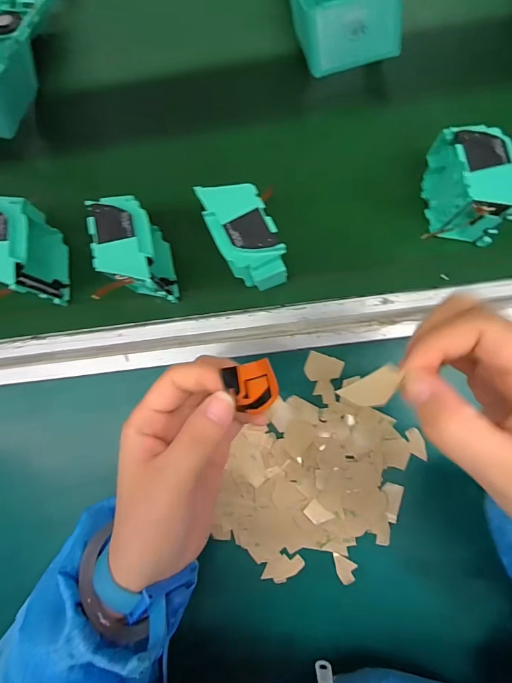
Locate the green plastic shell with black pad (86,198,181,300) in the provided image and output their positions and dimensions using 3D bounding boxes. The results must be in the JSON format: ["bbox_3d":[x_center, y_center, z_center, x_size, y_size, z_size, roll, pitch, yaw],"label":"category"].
[{"bbox_3d":[-0.097,-0.070,0.322,0.042,0.071,0.081,-11,84,3],"label":"green plastic shell with black pad"}]

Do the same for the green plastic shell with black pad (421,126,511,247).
[{"bbox_3d":[0.163,-0.119,0.311,0.048,0.079,0.081,-12,84,3],"label":"green plastic shell with black pad"}]

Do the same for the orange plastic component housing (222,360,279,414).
[{"bbox_3d":[-0.001,0.022,0.192,0.023,0.004,0.026,-16,110,-4],"label":"orange plastic component housing"}]

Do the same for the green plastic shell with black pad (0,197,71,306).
[{"bbox_3d":[-0.196,-0.070,0.337,0.045,0.089,0.088,-4,84,3],"label":"green plastic shell with black pad"}]

